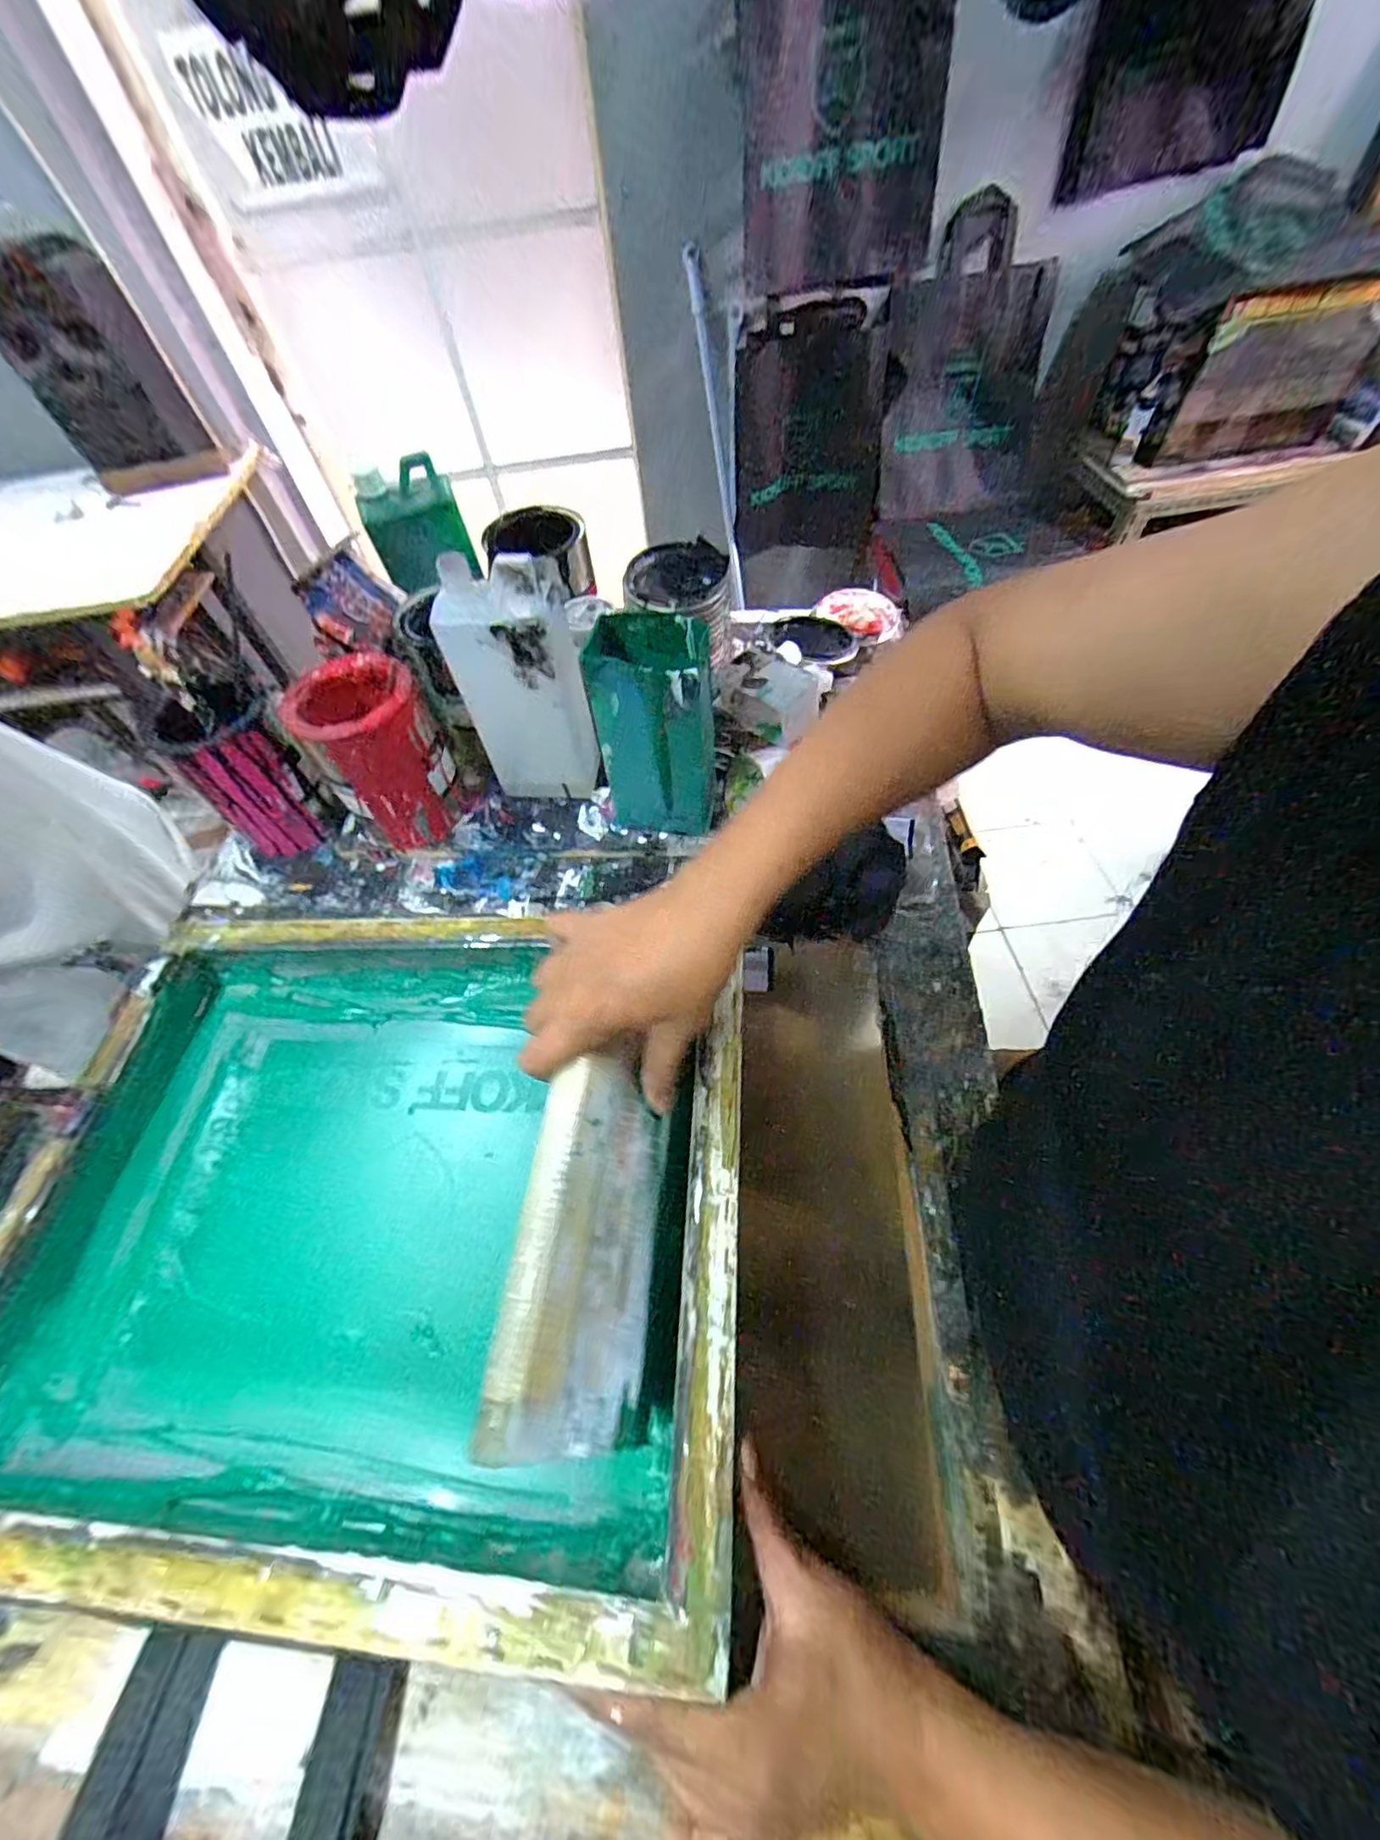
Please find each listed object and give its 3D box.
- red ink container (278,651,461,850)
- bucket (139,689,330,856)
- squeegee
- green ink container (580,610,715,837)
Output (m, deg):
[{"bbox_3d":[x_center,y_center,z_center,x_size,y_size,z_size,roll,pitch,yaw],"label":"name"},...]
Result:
[{"bbox_3d":[-0.284,-0.146,0.575,0.102,0.160,0.103,-40,63,-19],"label":"red ink container"},{"bbox_3d":[-0.420,-0.144,0.587,0.095,0.145,0.092,-32,60,-15],"label":"bucket"},{"bbox_3d":[-0.047,0.157,0.315,0.013,0.090,0.178,-19,47,33],"label":"squeegee"},{"bbox_3d":[-0.029,-0.162,0.522,0.095,0.181,0.063,-2,57,3],"label":"green ink container"}]

